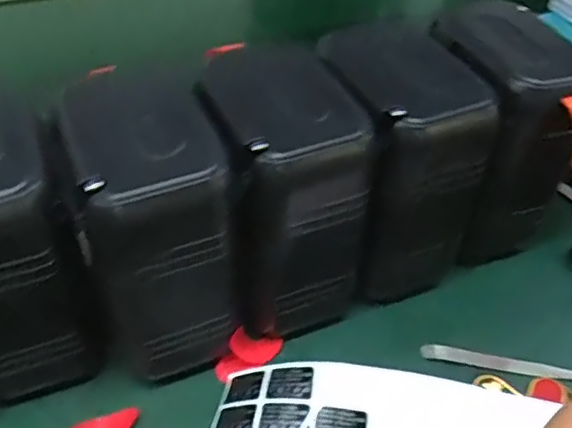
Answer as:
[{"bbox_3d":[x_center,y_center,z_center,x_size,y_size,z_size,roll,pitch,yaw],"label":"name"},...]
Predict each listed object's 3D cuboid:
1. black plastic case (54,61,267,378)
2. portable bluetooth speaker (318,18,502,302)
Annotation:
[{"bbox_3d":[-0.071,0.010,0.347,0.081,0.150,0.120,-16,48,-19],"label":"black plastic case"},{"bbox_3d":[0.070,-0.032,0.398,0.079,0.148,0.109,-10,47,-14],"label":"portable bluetooth speaker"}]

